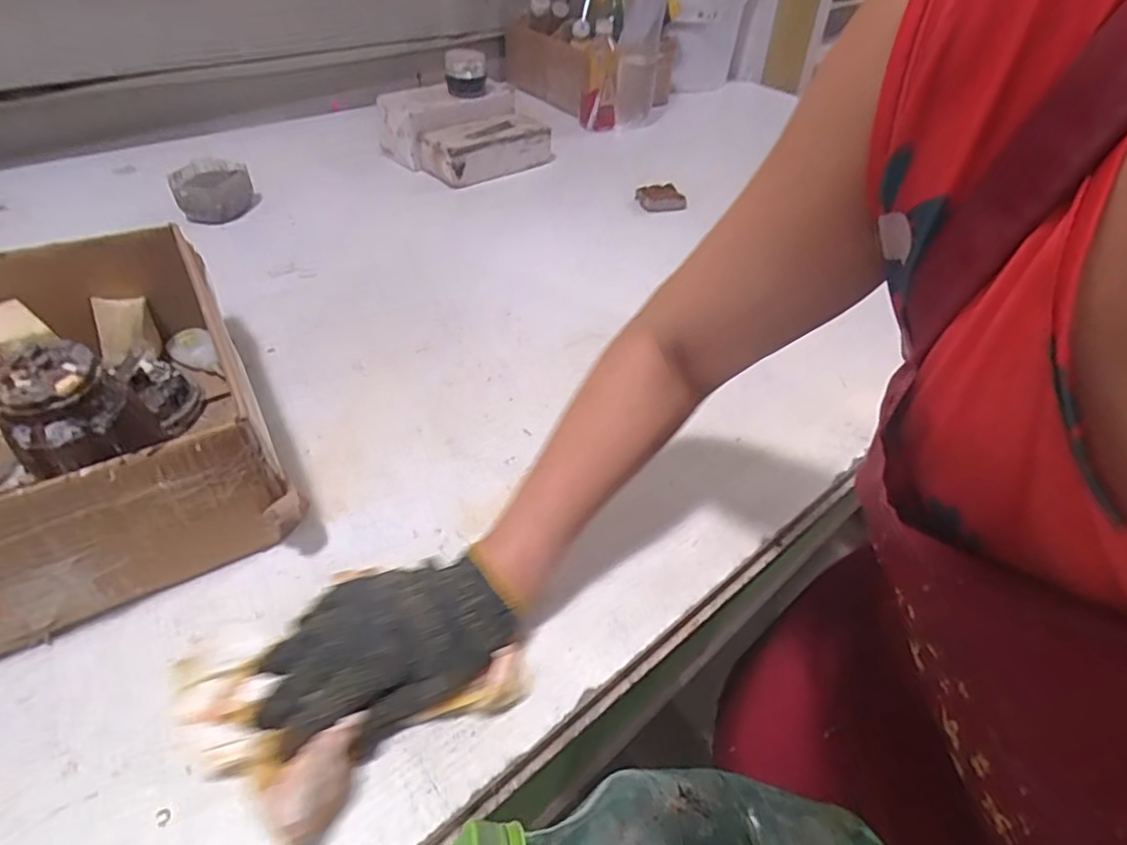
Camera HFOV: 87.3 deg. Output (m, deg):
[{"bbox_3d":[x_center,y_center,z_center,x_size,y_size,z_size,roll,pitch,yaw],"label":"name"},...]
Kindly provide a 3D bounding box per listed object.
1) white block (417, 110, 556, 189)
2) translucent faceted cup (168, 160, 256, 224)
[{"bbox_3d":[-0.128,-0.454,0.979,0.203,0.065,0.103,-31,54,-31],"label":"white block"},{"bbox_3d":[-0.497,-0.331,0.833,0.081,0.051,0.090,16,46,13],"label":"translucent faceted cup"}]

